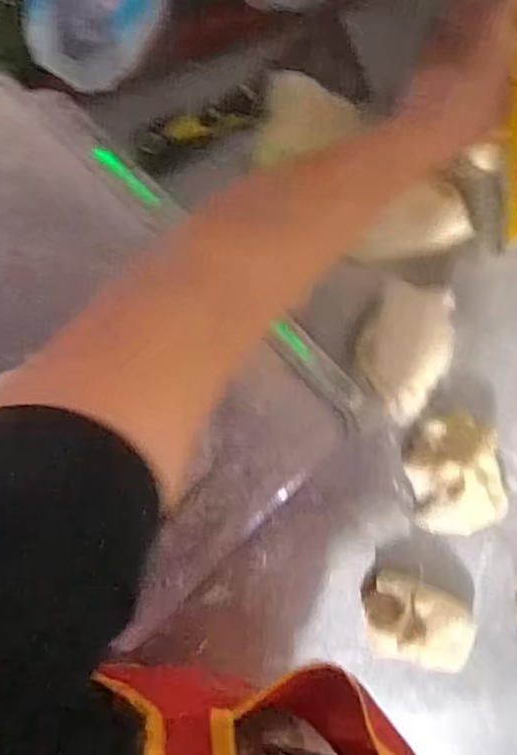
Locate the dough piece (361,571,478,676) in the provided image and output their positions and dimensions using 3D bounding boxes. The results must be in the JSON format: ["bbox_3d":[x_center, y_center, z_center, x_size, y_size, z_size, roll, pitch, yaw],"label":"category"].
[{"bbox_3d":[0.143,0.216,0.522,0.099,0.047,0.071,18,97,-2],"label":"dough piece"}]

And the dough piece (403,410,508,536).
[{"bbox_3d":[0.172,0.086,0.510,0.080,0.039,0.106,-12,97,1],"label":"dough piece"}]

